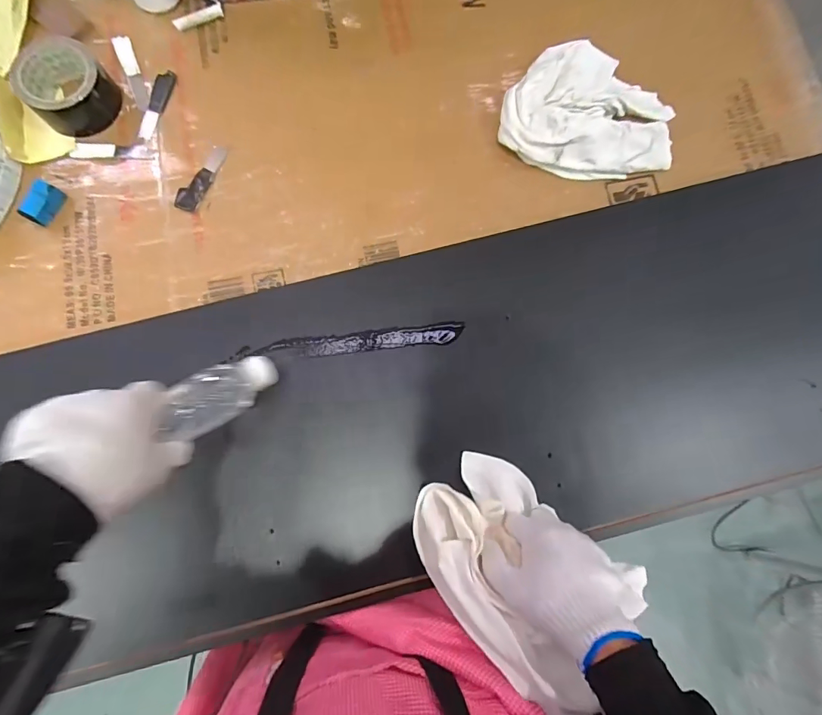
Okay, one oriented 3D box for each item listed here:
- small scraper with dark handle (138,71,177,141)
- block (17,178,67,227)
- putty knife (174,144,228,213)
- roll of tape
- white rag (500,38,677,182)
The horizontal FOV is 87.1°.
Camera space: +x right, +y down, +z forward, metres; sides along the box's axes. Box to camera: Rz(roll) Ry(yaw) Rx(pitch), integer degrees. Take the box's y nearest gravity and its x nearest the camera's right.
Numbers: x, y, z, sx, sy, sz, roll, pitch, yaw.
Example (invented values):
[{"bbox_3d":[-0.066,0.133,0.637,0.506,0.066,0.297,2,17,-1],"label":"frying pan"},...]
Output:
[{"bbox_3d":[-0.328,-0.327,0.558,0.023,0.004,0.096,14,83,0],"label":"small scraper with dark handle"},{"bbox_3d":[-0.446,-0.187,0.523,0.019,0.028,0.048,23,83,1],"label":"block"},{"bbox_3d":[-0.258,-0.222,0.533,0.028,0.004,0.094,28,83,2],"label":"putty knife"},{"bbox_3d":[-0.423,-0.334,0.532,0.095,0.049,0.094,0,81,0],"label":"roll of tape"},{"bbox_3d":[0.230,-0.303,0.540,0.212,0.048,0.182,30,83,2],"label":"white rag"}]

